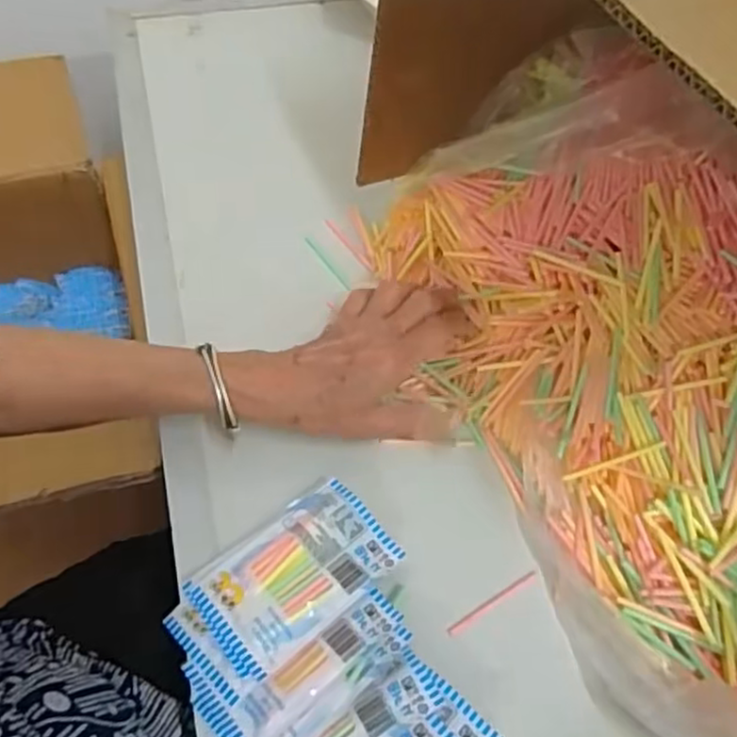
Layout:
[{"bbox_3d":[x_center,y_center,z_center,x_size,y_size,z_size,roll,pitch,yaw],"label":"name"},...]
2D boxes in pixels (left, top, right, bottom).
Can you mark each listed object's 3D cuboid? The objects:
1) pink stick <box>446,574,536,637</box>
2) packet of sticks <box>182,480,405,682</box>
[{"bbox_3d":[0.072,0.135,0.399,0.061,0.005,0.004,-27,63,-18],"label":"pink stick"},{"bbox_3d":[-0.041,0.115,0.388,0.105,0.020,0.066,-35,66,-22],"label":"packet of sticks"}]

